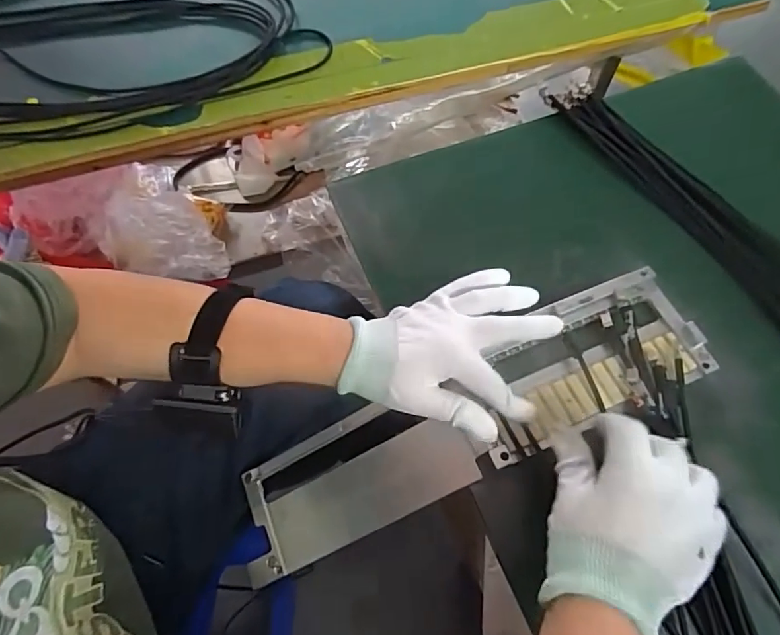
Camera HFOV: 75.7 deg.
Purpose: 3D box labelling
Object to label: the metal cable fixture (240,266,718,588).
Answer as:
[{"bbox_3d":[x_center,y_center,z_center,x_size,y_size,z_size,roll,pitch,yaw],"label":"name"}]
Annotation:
[{"bbox_3d":[0.064,0.083,0.393,0.392,0.045,0.113,-25,66,-1],"label":"metal cable fixture"}]

